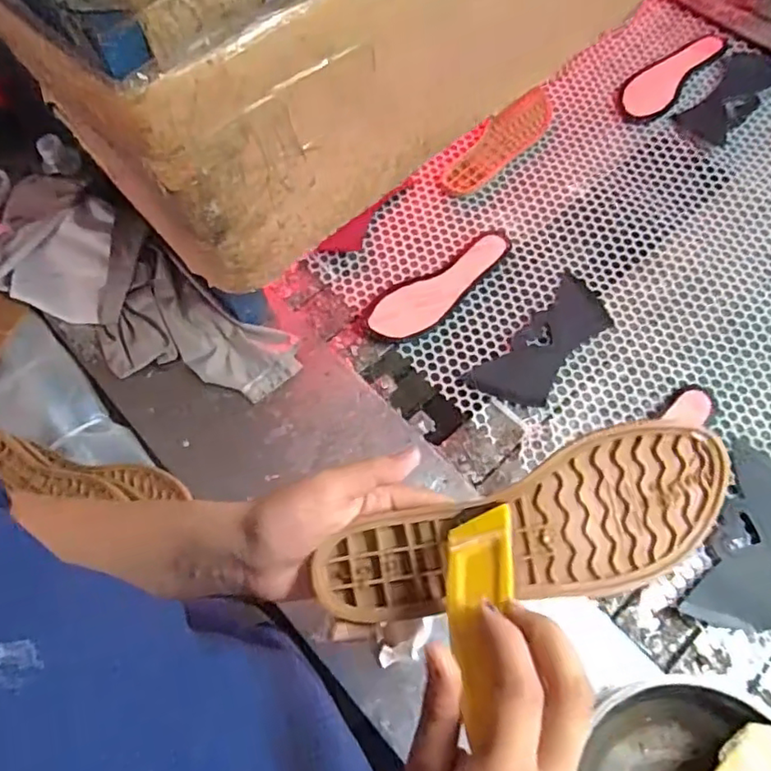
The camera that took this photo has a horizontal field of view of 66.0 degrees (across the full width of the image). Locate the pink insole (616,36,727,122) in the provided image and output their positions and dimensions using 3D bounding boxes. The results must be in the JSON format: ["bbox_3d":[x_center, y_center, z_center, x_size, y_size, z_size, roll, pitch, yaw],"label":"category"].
[{"bbox_3d":[0.448,-0.491,0.928,0.072,0.008,0.220,41,74,18],"label":"pink insole"}]

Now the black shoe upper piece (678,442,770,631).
[{"bbox_3d":[0.400,0.168,0.647,0.088,0.014,0.210,26,69,13],"label":"black shoe upper piece"}]

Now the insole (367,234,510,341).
[{"bbox_3d":[0.079,-0.128,0.789,0.230,0.018,0.081,-29,68,-10],"label":"insole"}]

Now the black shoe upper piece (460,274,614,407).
[{"bbox_3d":[0.206,-0.054,0.758,0.090,0.005,0.214,41,74,18],"label":"black shoe upper piece"}]

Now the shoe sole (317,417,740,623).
[{"bbox_3d":[0.083,0.089,0.345,0.238,0.023,0.081,-18,84,-5],"label":"shoe sole"}]

